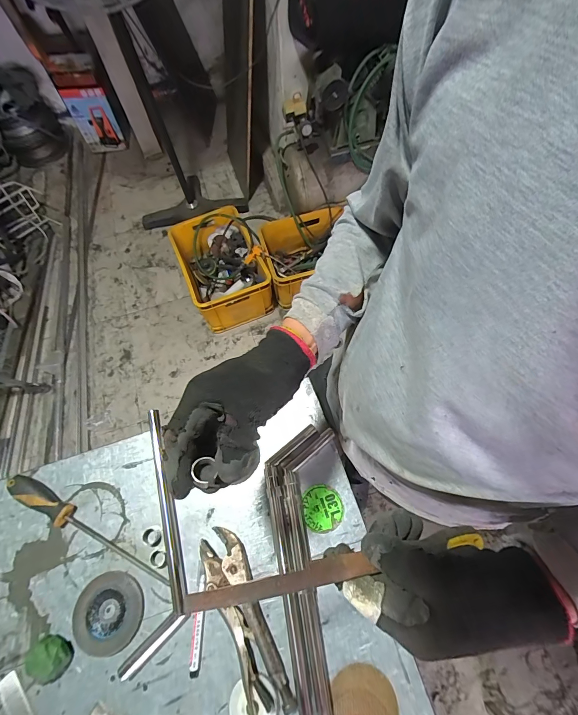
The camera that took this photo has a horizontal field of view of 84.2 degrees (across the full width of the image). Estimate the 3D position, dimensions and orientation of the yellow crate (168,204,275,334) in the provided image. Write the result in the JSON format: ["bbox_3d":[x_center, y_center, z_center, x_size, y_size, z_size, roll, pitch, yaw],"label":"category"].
[{"bbox_3d":[-0.330,-0.446,1.605,0.373,0.240,0.535,-23,67,-7],"label":"yellow crate"}]

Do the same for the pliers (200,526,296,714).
[{"bbox_3d":[-0.064,0.348,0.434,0.058,0.015,0.216,-24,67,-7],"label":"pliers"}]

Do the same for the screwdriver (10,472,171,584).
[{"bbox_3d":[-0.313,0.262,0.482,0.295,0.030,0.031,26,70,14],"label":"screwdriver"}]

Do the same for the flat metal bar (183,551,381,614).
[{"bbox_3d":[-0.002,0.174,0.247,0.151,0.005,0.017,5,64,-26],"label":"flat metal bar"}]

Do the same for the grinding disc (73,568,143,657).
[{"bbox_3d":[-0.255,0.358,0.450,0.093,0.006,0.092,-16,66,-4],"label":"grinding disc"}]

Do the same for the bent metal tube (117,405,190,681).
[{"bbox_3d":[-0.192,0.251,0.486,0.082,0.017,0.348,-4,66,1],"label":"bent metal tube"}]

